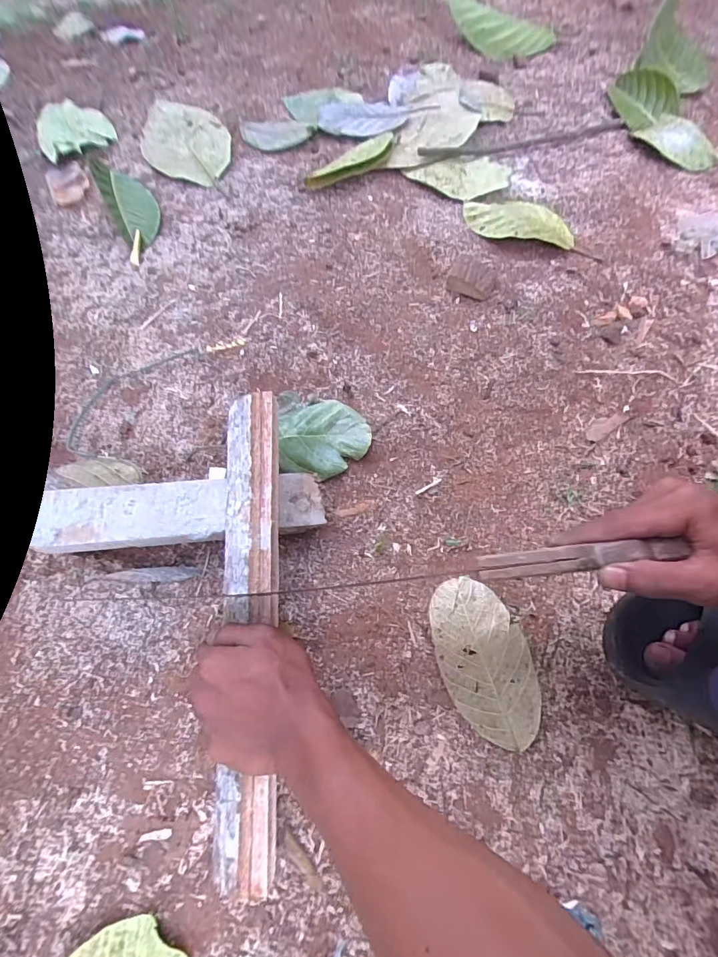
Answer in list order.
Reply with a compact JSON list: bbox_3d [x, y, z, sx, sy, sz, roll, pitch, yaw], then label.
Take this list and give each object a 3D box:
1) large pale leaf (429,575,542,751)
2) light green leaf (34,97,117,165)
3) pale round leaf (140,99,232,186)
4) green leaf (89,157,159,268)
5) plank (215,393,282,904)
[{"bbox_3d":[0.117,0.168,0.405,0.083,0.012,0.148,-18,68,-4],"label":"large pale leaf"},{"bbox_3d":[-0.506,-0.622,0.756,0.122,0.010,0.171,-28,67,-16],"label":"light green leaf"},{"bbox_3d":[-0.299,-0.580,0.734,0.139,0.015,0.262,-28,69,-8],"label":"pale round leaf"},{"bbox_3d":[-0.348,-0.422,0.656,0.069,0.042,0.208,-25,68,-7],"label":"green leaf"},{"bbox_3d":[-0.098,0.117,0.382,0.054,0.025,0.405,-3,76,2],"label":"plank"}]

